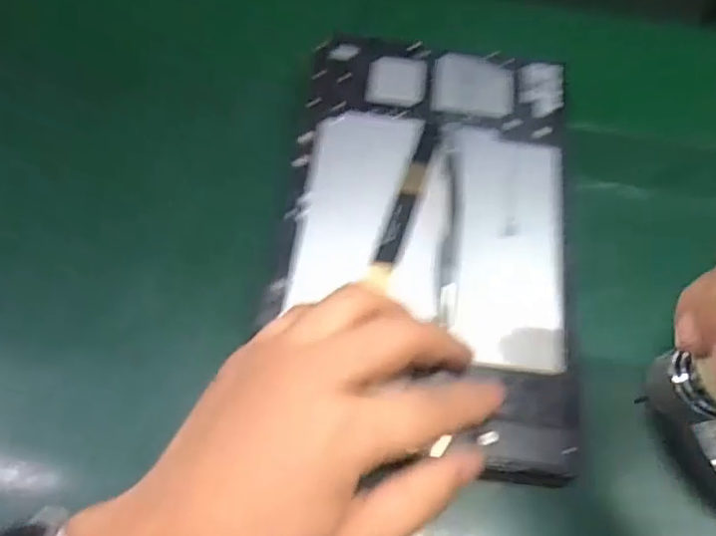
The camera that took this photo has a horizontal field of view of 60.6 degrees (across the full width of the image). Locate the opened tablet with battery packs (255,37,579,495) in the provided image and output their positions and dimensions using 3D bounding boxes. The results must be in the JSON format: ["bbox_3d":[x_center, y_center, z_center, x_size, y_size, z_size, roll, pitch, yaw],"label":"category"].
[{"bbox_3d":[0.038,-0.024,0.316,0.148,0.014,0.236,8,63,1],"label":"opened tablet with battery packs"}]

